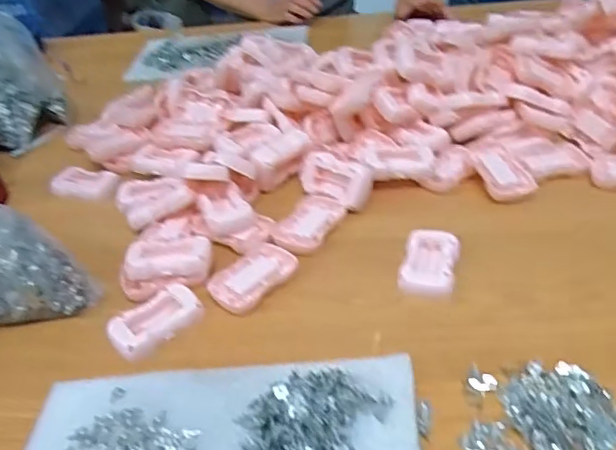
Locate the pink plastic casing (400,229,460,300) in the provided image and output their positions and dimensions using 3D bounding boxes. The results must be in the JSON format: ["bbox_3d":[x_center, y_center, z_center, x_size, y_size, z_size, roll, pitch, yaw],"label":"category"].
[{"bbox_3d":[0.121,0.038,0.559,0.051,0.019,0.078,6,39,16],"label":"pink plastic casing"}]

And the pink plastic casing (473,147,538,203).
[{"bbox_3d":[0.225,-0.062,0.658,0.054,0.016,0.084,-16,55,-16],"label":"pink plastic casing"}]

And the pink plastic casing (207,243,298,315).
[{"bbox_3d":[-0.054,0.050,0.561,0.053,0.009,0.089,27,49,36],"label":"pink plastic casing"}]

